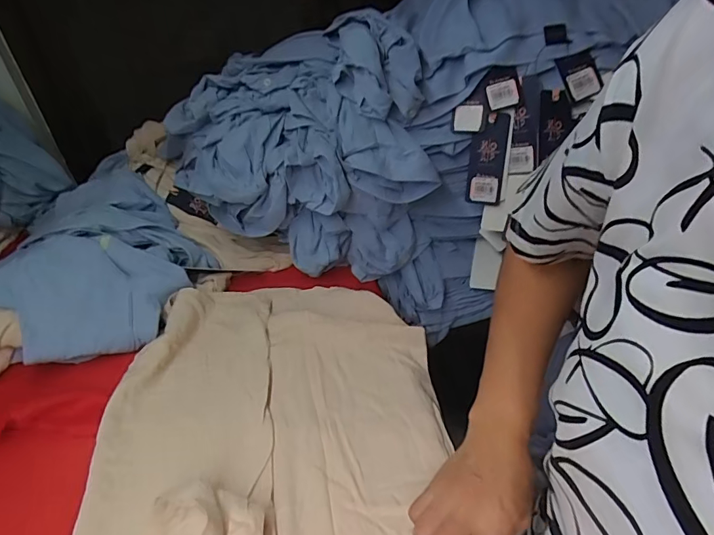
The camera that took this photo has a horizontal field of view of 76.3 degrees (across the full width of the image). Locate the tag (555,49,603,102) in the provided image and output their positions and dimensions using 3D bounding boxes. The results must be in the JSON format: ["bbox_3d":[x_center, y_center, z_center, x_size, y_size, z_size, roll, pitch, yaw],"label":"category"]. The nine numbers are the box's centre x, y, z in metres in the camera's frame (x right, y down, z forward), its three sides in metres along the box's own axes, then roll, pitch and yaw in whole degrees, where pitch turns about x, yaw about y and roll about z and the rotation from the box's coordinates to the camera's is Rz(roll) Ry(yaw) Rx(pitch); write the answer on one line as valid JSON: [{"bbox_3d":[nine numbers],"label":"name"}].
[{"bbox_3d":[0.267,-0.231,0.543,0.043,0.054,0.004,-27,4,2],"label":"tag"}]

